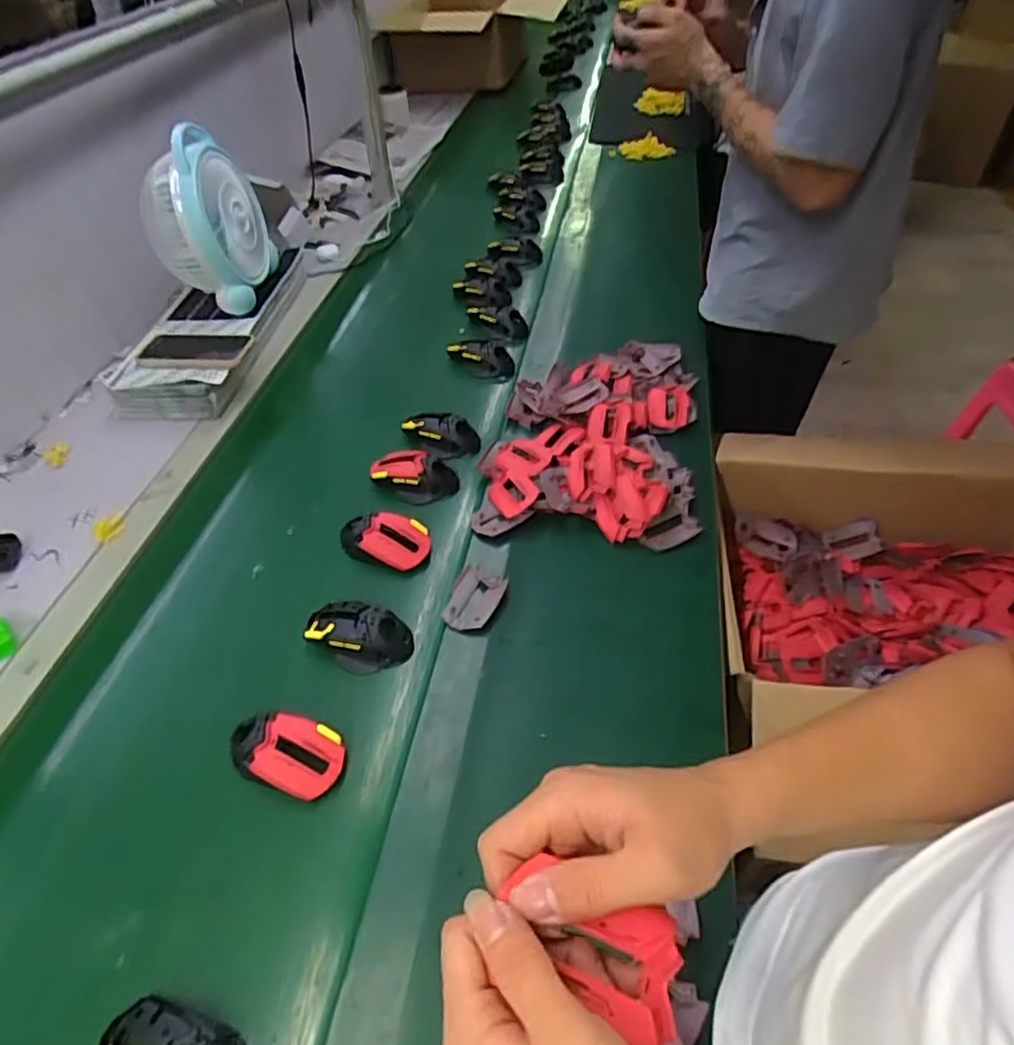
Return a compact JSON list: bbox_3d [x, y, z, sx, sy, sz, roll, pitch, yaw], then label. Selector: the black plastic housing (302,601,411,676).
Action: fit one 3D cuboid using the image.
[{"bbox_3d":[-0.162,0.122,0.708,0.116,0.035,0.068,18,50,17],"label":"black plastic housing"}]

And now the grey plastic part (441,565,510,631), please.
[{"bbox_3d":[-0.036,0.088,0.748,0.052,0.016,0.079,16,49,15],"label":"grey plastic part"}]

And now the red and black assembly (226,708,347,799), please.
[{"bbox_3d":[-0.210,0.217,0.619,0.109,0.034,0.062,13,48,13],"label":"red and black assembly"}]

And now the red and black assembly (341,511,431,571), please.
[{"bbox_3d":[-0.149,0.022,0.802,0.116,0.039,0.068,6,47,6],"label":"red and black assembly"}]

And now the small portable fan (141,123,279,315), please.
[{"bbox_3d":[-0.488,-0.499,1.066,0.140,0.225,0.192,-4,47,-2],"label":"small portable fan"}]

